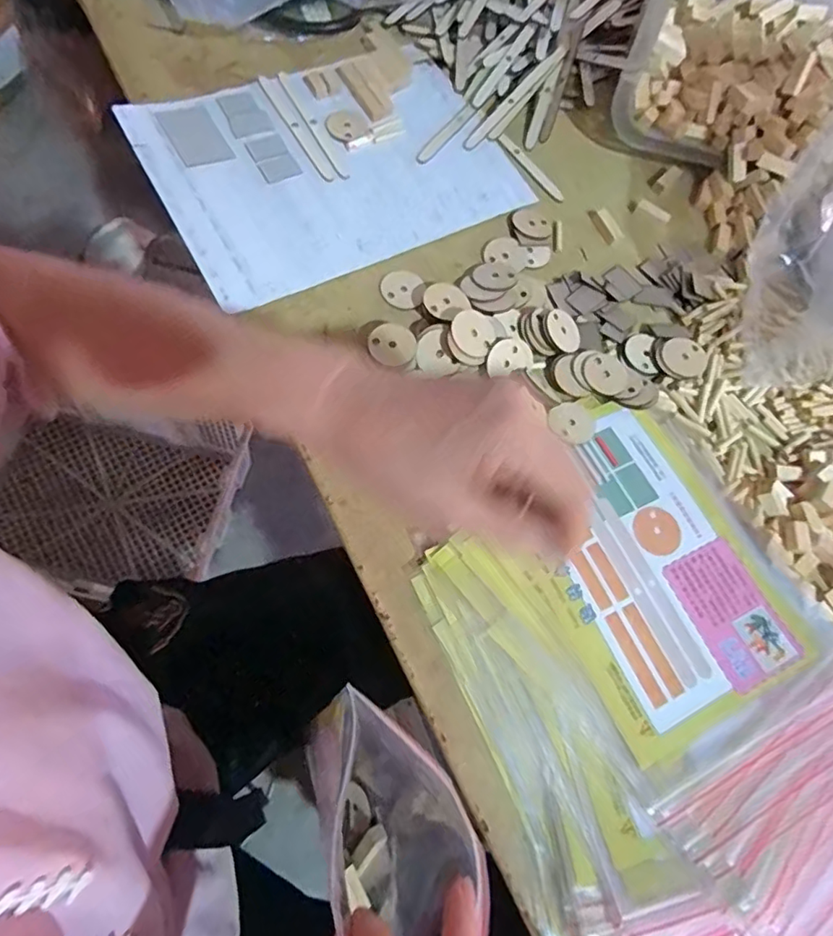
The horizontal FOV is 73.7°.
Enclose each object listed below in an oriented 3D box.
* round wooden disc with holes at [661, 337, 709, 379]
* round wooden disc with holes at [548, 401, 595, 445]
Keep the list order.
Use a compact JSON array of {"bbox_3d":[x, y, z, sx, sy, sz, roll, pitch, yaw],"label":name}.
[{"bbox_3d":[0.207,-0.085,0.428,0.030,0.004,0.034,-32,77,-18],"label":"round wooden disc with holes"},{"bbox_3d":[0.116,-0.034,0.406,0.029,0.006,0.033,-27,76,-16],"label":"round wooden disc with holes"}]

